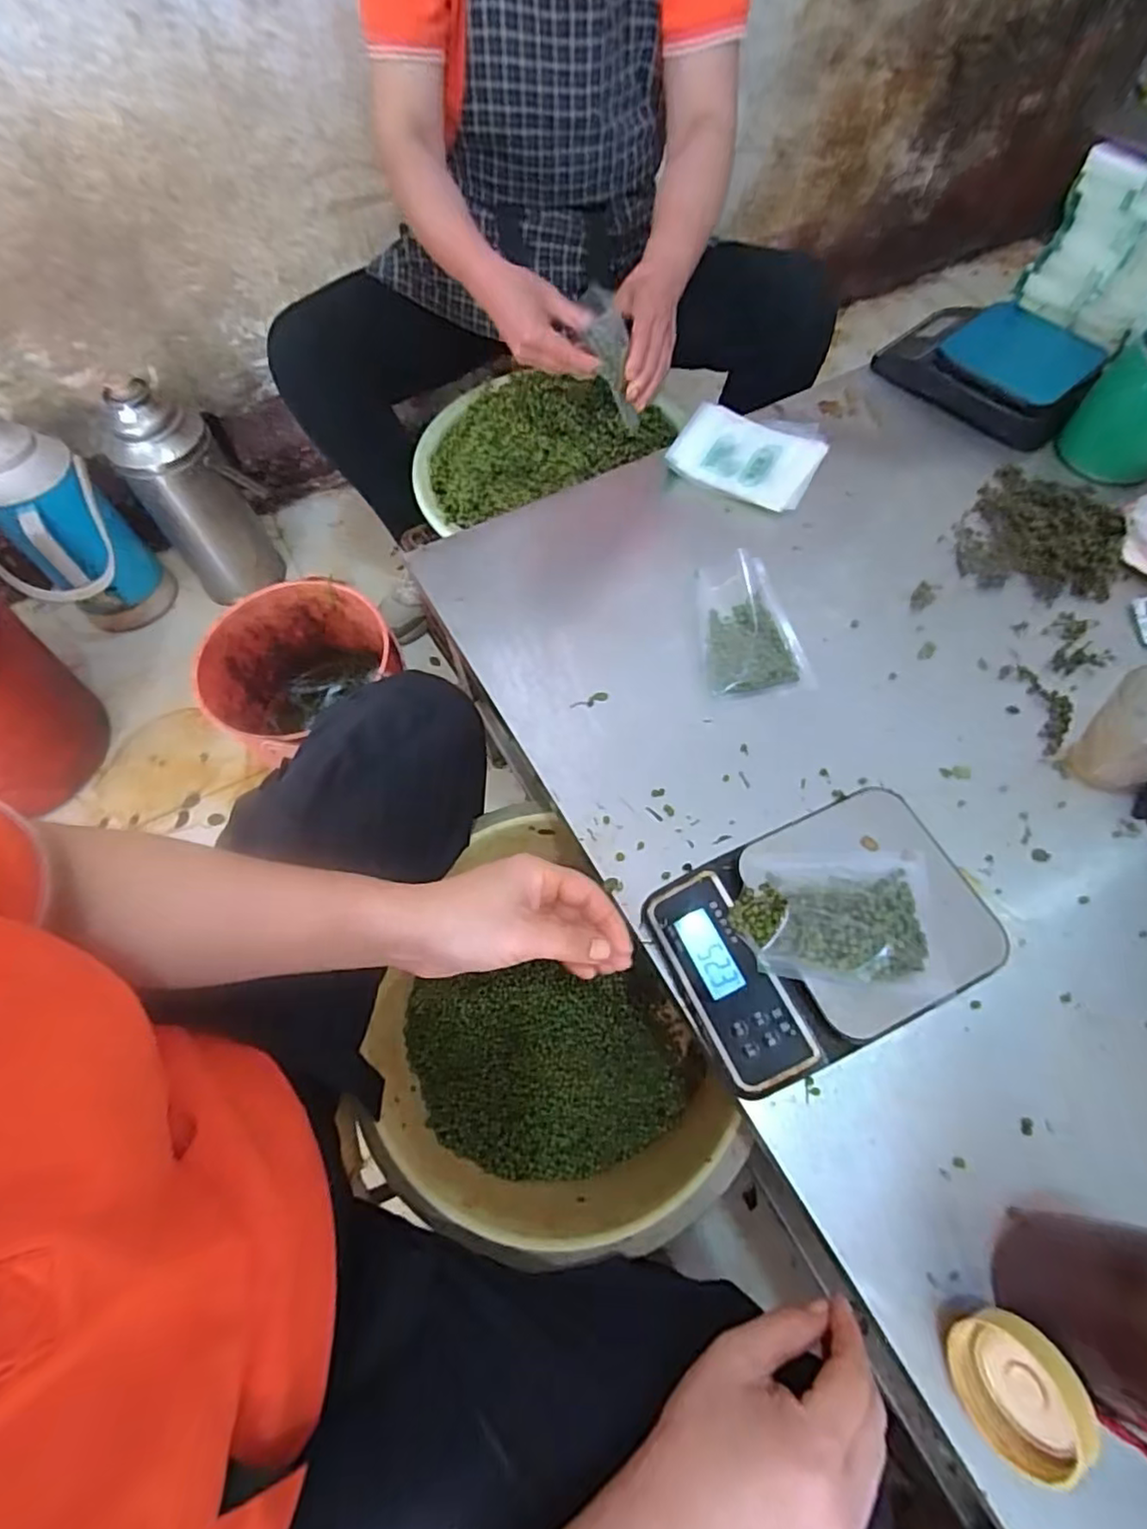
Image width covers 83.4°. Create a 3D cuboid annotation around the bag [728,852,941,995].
[{"bbox_3d":[0.183,0.104,0.437,0.138,0.034,0.093,-2,62,0],"label":"bag"}]

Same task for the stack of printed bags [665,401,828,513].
[{"bbox_3d":[0.200,-0.361,0.738,0.157,0.017,0.148,23,65,13],"label":"stack of printed bags"}]

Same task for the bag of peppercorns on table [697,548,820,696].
[{"bbox_3d":[0.172,-0.135,0.610,0.095,0.036,0.137,-2,62,1],"label":"bag of peppercorns on table"}]

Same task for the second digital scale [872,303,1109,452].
[{"bbox_3d":[0.508,-0.487,0.785,0.223,0.048,0.171,39,70,20],"label":"second digital scale"}]

